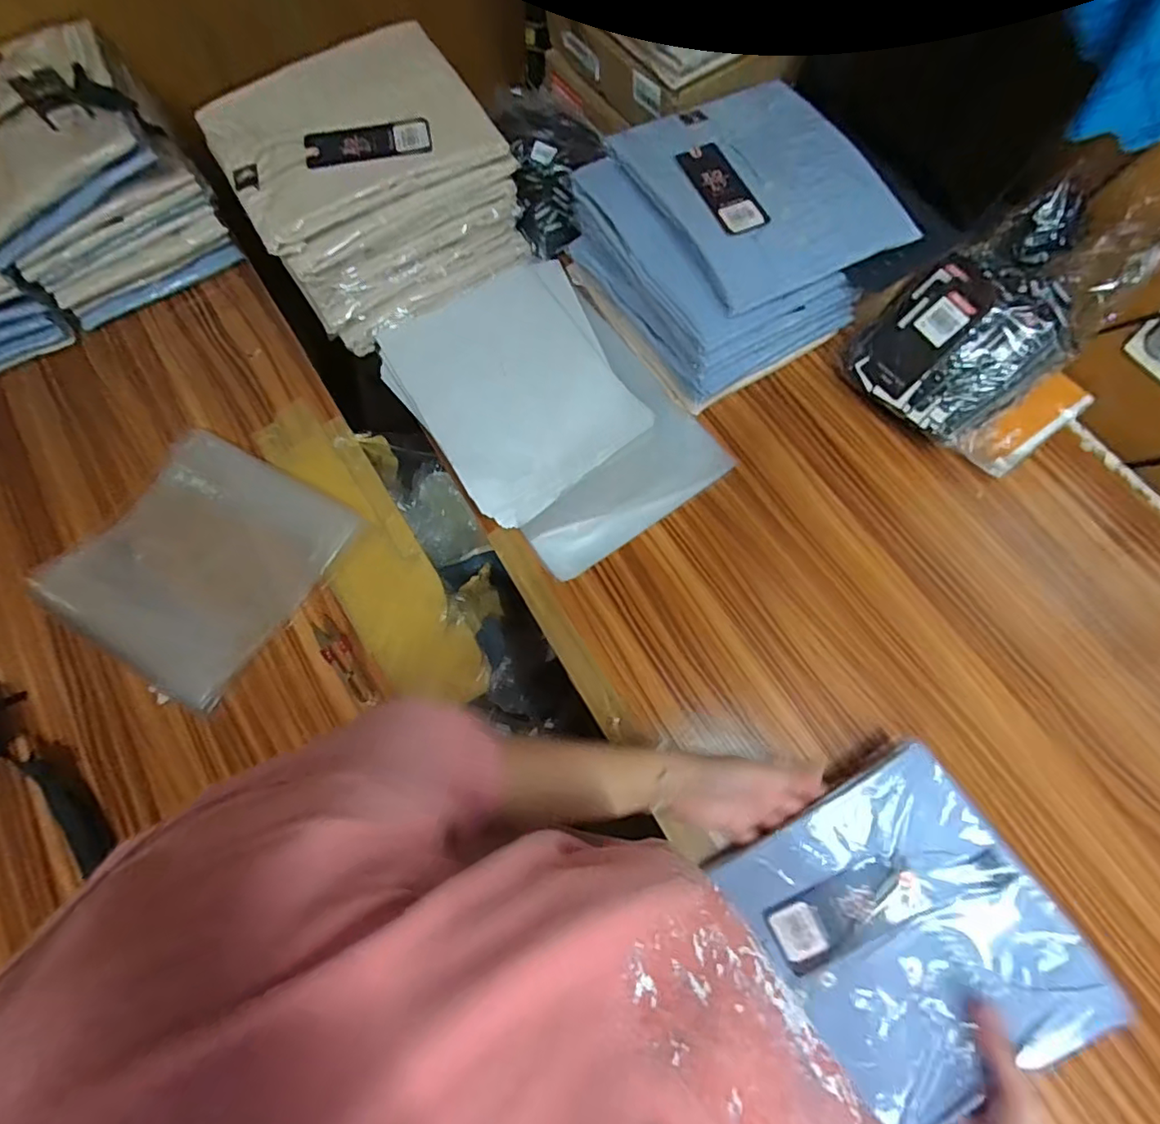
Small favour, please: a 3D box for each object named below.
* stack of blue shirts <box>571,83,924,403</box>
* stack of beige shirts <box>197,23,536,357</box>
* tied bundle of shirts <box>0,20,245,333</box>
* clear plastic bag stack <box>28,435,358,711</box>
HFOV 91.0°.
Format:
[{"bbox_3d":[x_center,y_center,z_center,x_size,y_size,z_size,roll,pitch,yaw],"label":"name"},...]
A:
[{"bbox_3d":[0.159,-0.351,0.605,0.255,0.117,0.256,-30,72,-8],"label":"stack of blue shirts"},{"bbox_3d":[-0.227,-0.409,0.619,0.255,0.161,0.207,-36,73,-10],"label":"stack of beige shirts"},{"bbox_3d":[-0.601,-0.459,0.698,0.236,0.175,0.261,-35,73,-9],"label":"tied bundle of shirts"},{"bbox_3d":[-0.391,-0.005,0.592,0.233,0.026,0.237,31,75,13],"label":"clear plastic bag stack"}]

